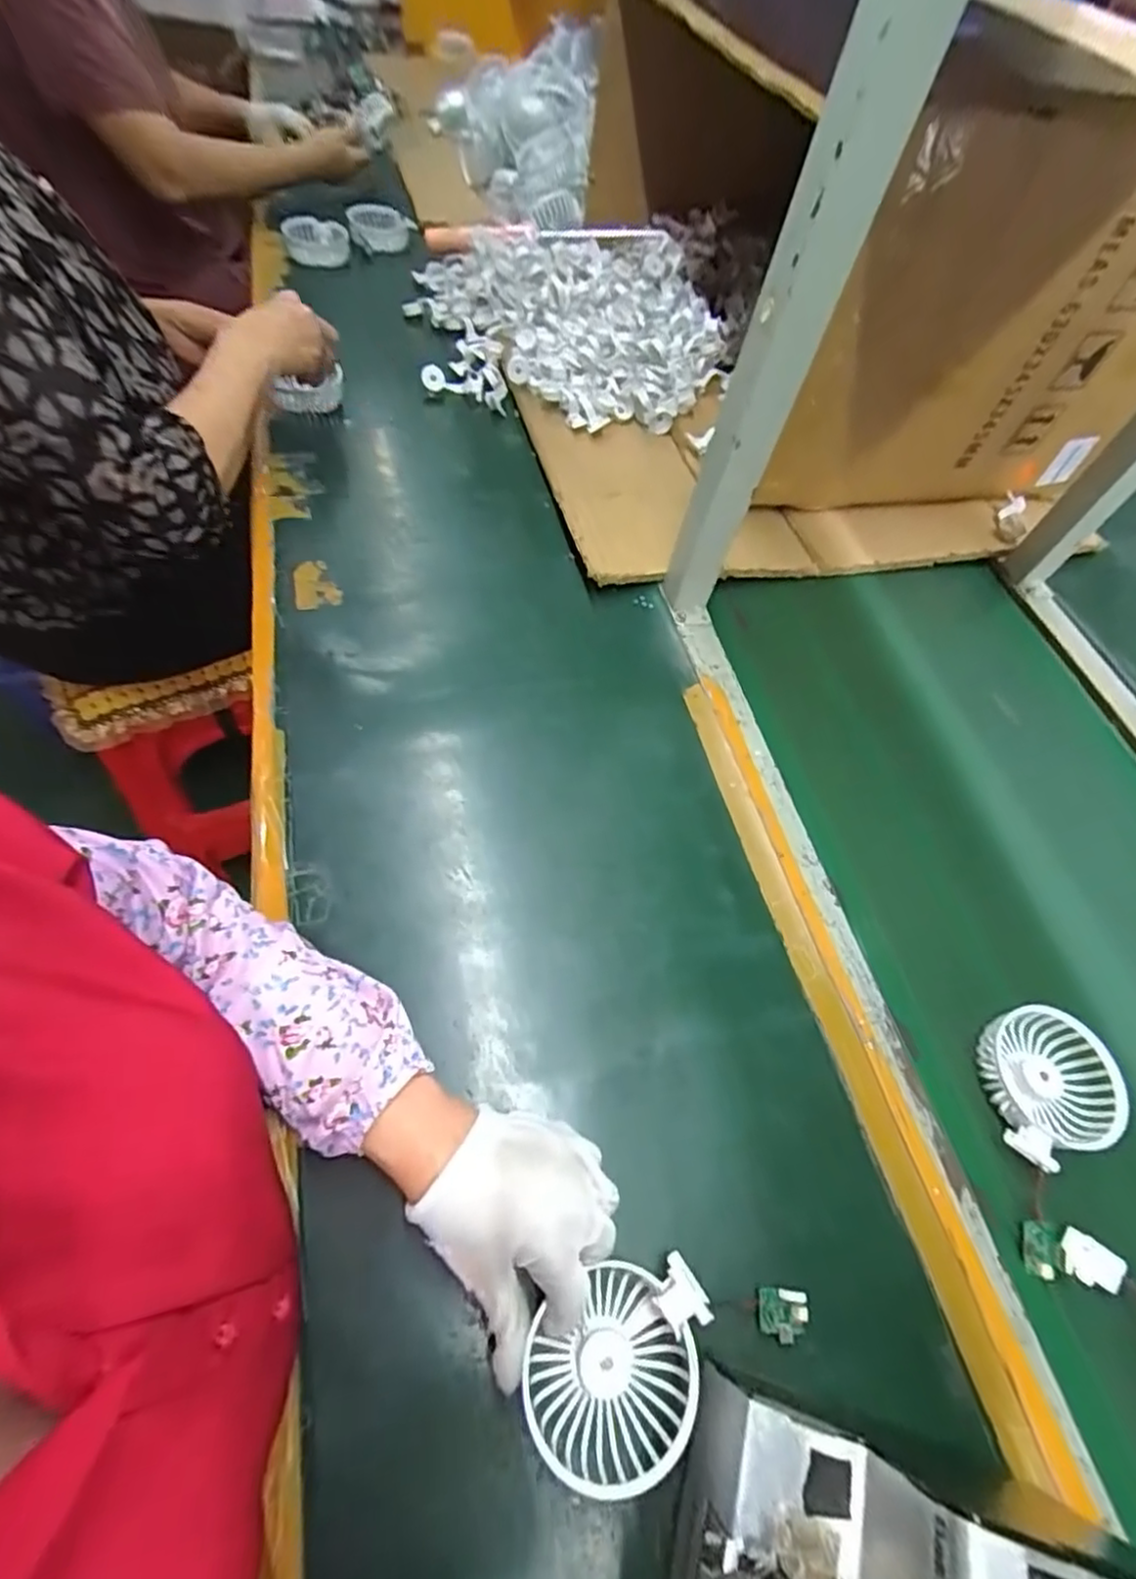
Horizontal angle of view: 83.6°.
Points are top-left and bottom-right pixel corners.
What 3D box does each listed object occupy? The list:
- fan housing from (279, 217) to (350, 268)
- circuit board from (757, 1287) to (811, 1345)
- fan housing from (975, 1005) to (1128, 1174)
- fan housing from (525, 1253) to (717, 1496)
[{"bbox_3d":[-0.351,-0.762,0.884,0.090,0.043,0.066,-20,61,-16],"label":"fan housing"},{"bbox_3d":[0.123,0.301,0.363,0.029,0.009,0.026,4,60,-6],"label":"circuit board"},{"bbox_3d":[0.340,0.208,0.447,0.088,0.027,0.102,10,59,-2],"label":"fan housing"},{"bbox_3d":[0.023,0.300,0.338,0.084,0.030,0.096,20,58,8],"label":"fan housing"}]

